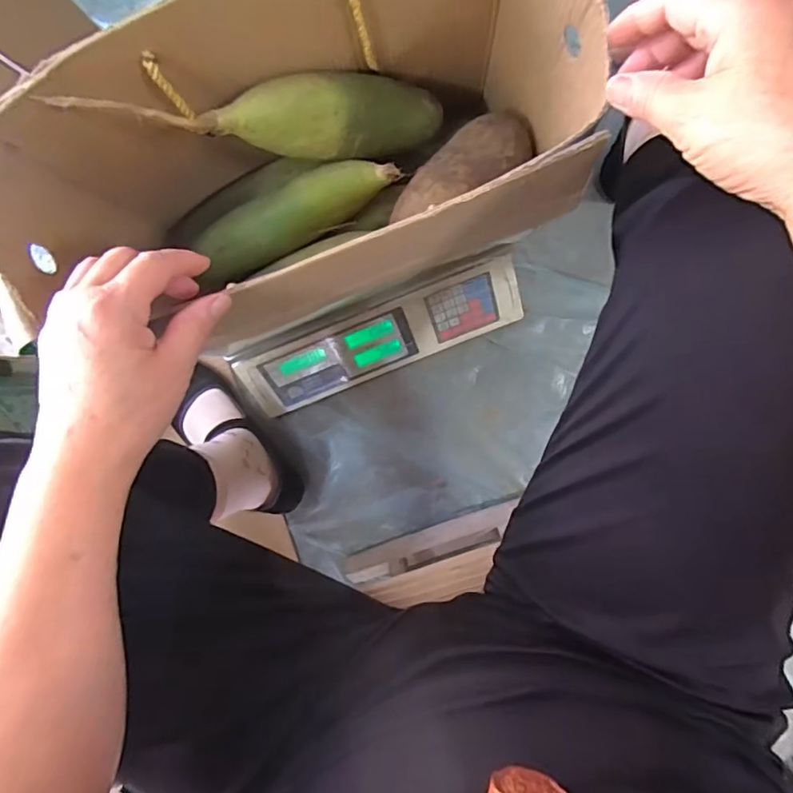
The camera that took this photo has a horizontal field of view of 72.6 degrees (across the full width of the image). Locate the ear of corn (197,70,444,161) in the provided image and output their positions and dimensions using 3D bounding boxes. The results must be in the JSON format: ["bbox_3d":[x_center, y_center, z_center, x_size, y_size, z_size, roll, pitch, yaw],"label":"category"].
[{"bbox_3d":[-0.052,-0.222,0.426,0.199,0.048,0.057,-15,91,-28],"label":"ear of corn"}]

